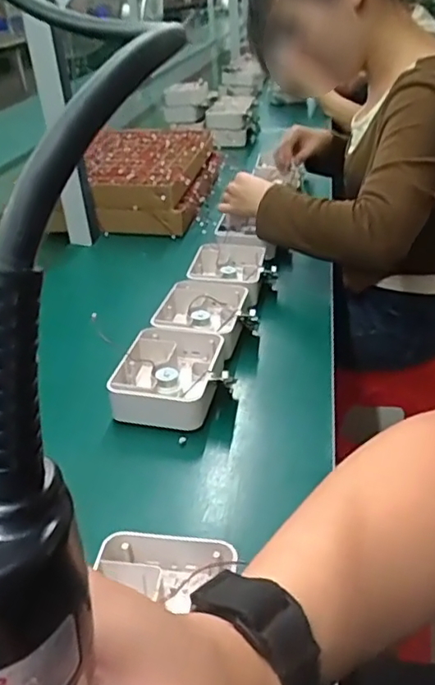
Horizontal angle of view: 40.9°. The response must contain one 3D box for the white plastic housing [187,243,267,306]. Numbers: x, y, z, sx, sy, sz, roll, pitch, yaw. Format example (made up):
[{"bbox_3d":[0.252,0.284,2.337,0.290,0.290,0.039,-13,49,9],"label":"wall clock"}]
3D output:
[{"bbox_3d":[0.014,-0.100,0.839,0.103,0.043,0.142,2,32,7],"label":"white plastic housing"}]

